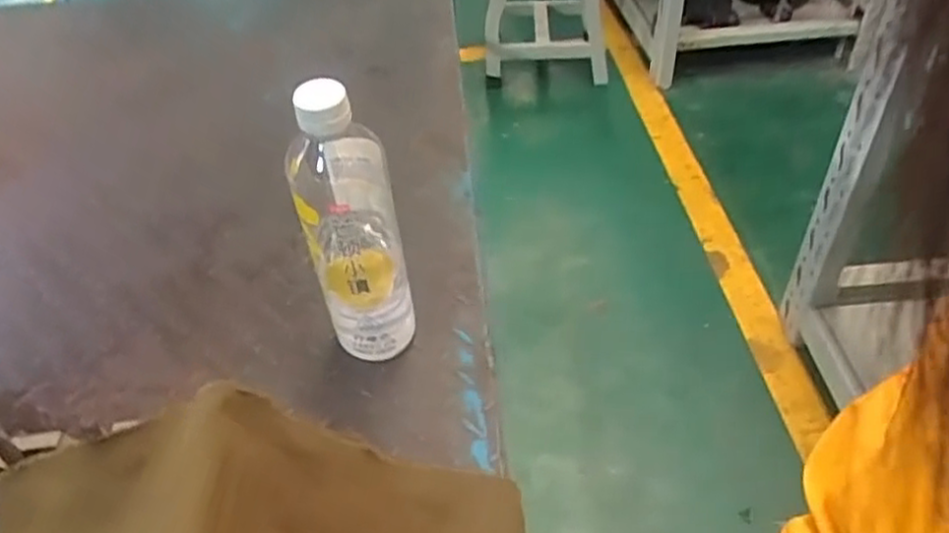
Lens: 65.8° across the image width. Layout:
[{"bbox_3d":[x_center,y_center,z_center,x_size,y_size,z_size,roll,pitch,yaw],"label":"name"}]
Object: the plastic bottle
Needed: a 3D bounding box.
[{"bbox_3d":[-0.081,-0.026,0.488,0.060,0.217,0.062,-12,44,-7],"label":"plastic bottle"}]

